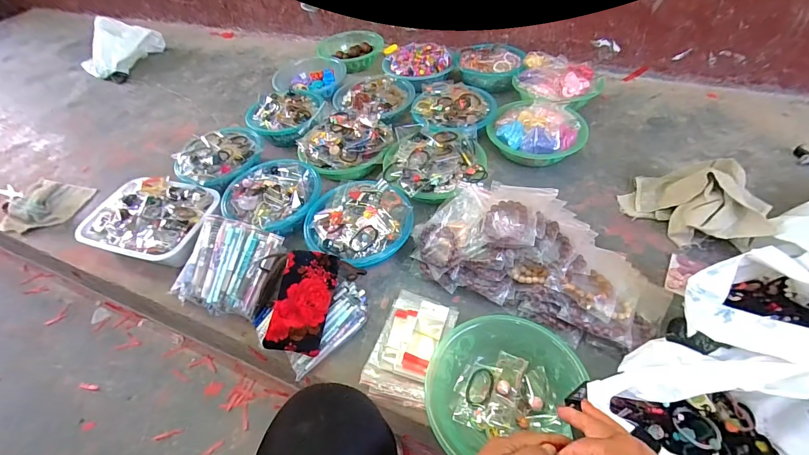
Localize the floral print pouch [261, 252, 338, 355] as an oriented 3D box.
[{"bbox_3d":[-0.177,0.129,0.672,0.091,0.020,0.175,14,64,-9],"label":"floral print pouch"}]

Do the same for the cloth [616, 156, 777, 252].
[{"bbox_3d":[0.606,-0.056,0.786,0.180,0.108,0.237,-34,54,-22],"label":"cloth"}]

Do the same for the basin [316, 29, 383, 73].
[{"bbox_3d":[-0.195,-0.658,1.408,0.208,0.058,0.217,-3,49,3],"label":"basin"}]

